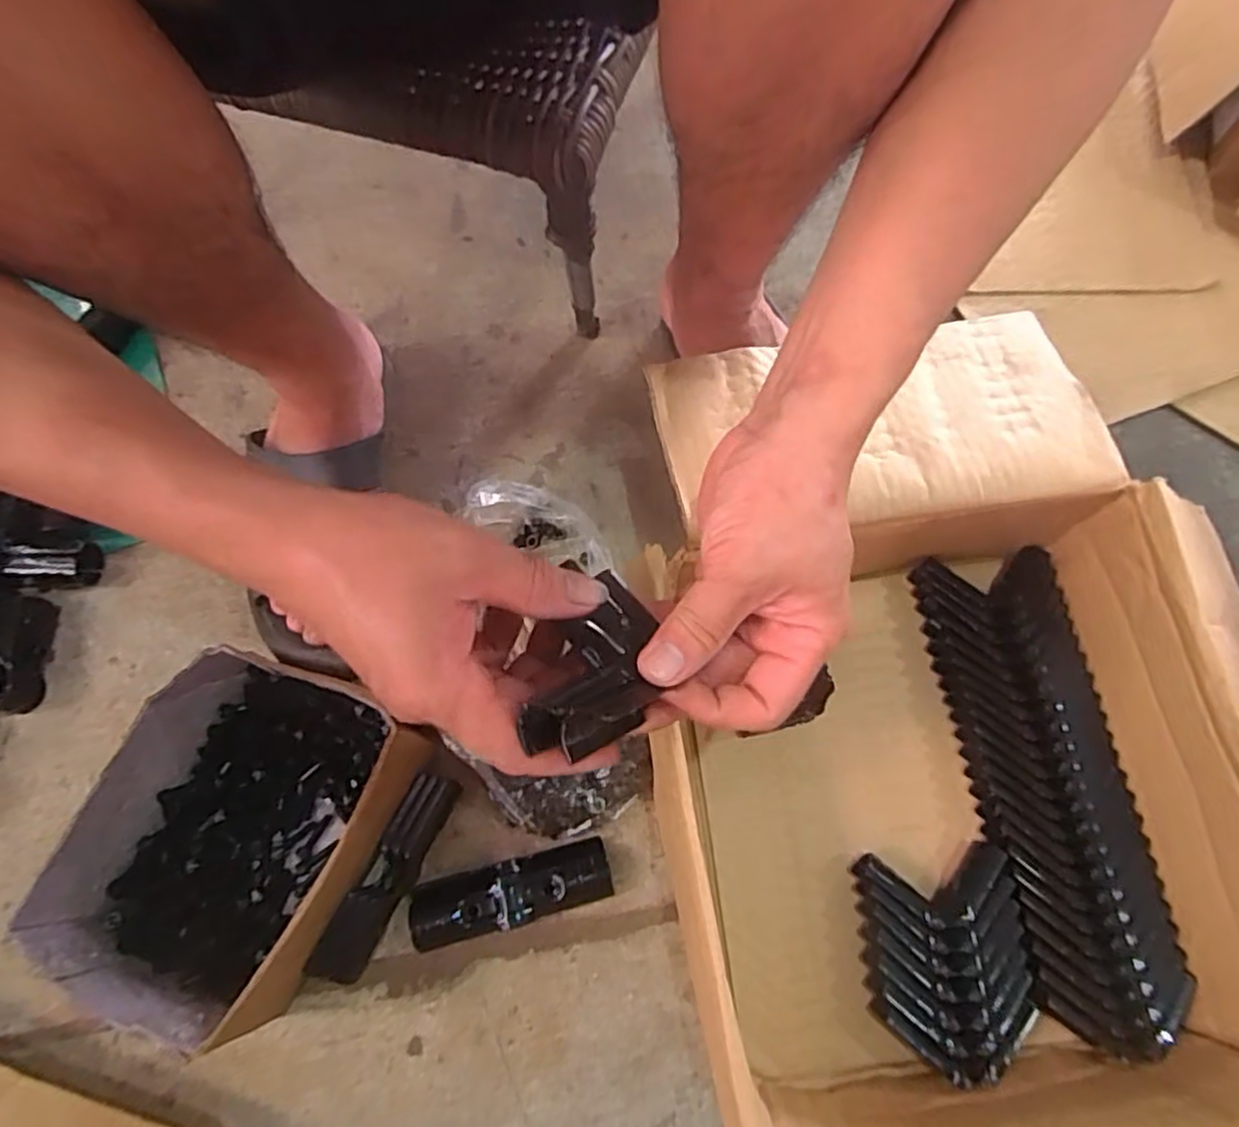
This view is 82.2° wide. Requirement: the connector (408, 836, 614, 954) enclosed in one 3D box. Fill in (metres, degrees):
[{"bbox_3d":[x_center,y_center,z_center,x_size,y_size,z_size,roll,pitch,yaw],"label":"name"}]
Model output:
[{"bbox_3d":[-0.071,0.213,0.461,0.129,0.025,0.039,-14,71,-5],"label":"connector"}]

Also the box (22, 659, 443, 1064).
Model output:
[{"bbox_3d":[-0.231,0.166,0.442,0.150,0.096,0.191,24,72,8],"label":"box"}]

